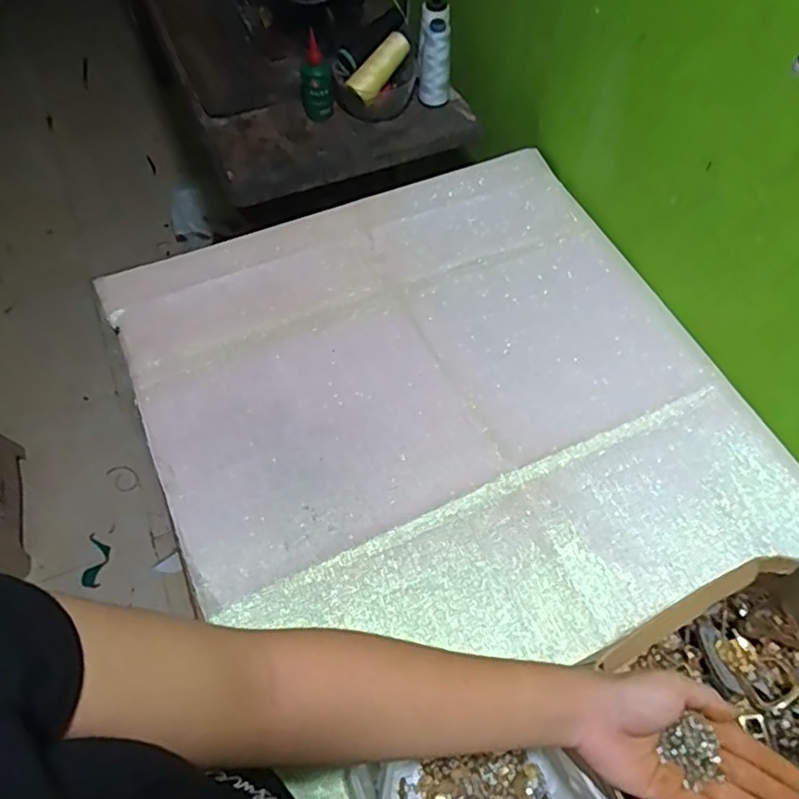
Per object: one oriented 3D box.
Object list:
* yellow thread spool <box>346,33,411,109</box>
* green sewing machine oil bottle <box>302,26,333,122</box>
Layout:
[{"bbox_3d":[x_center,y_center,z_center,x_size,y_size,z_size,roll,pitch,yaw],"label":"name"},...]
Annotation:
[{"bbox_3d":[-0.028,-0.480,0.878,0.035,0.042,0.117,37,83,19],"label":"yellow thread spool"},{"bbox_3d":[-0.119,-0.452,0.863,0.040,0.110,0.040,-6,59,-4],"label":"green sewing machine oil bottle"}]

